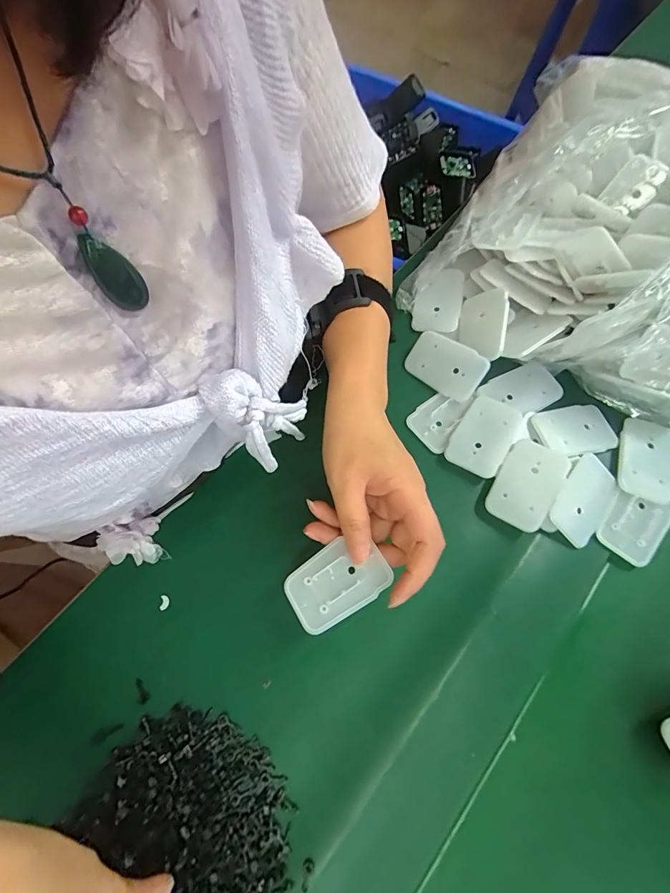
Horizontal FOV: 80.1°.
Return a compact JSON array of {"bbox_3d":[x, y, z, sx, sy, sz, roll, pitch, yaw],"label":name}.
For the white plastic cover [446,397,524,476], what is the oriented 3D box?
[{"bbox_3d":[0.125,-0.009,0.335,0.044,0.013,0.068,32,73,12],"label":"white plastic cover"}]

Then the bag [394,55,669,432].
[{"bbox_3d":[0.247,-0.196,0.348,0.275,0.114,0.288,31,73,12],"label":"bag"}]

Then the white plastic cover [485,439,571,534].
[{"bbox_3d":[0.150,0.030,0.311,0.044,0.007,0.069,26,75,34],"label":"white plastic cover"}]

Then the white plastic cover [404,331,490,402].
[{"bbox_3d":[0.098,-0.073,0.358,0.071,0.005,0.044,37,109,25],"label":"white plastic cover"}]

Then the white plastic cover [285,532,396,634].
[{"bbox_3d":[0.000,0.091,0.267,0.068,0.004,0.044,-37,70,4],"label":"white plastic cover"}]

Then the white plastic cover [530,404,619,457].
[{"bbox_3d":[0.197,-0.014,0.329,0.060,0.009,0.043,-15,70,-4],"label":"white plastic cover"}]

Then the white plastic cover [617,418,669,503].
[{"bbox_3d":[0.247,0.011,0.313,0.041,0.010,0.061,18,72,12],"label":"white plastic cover"}]

